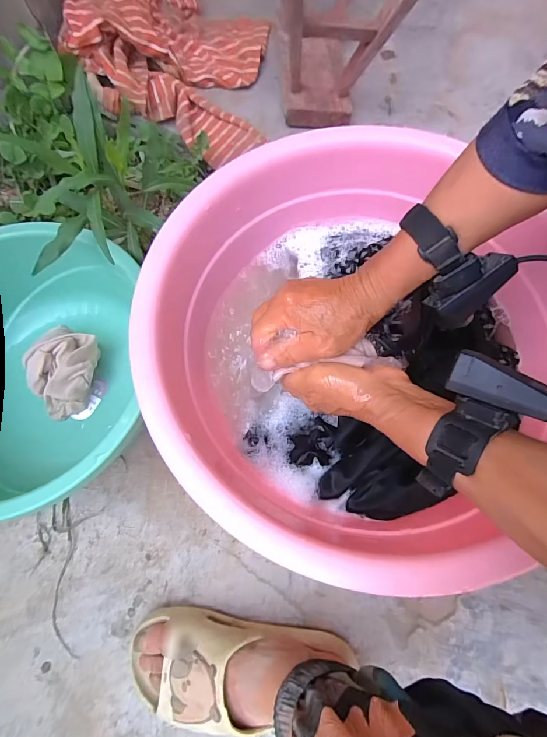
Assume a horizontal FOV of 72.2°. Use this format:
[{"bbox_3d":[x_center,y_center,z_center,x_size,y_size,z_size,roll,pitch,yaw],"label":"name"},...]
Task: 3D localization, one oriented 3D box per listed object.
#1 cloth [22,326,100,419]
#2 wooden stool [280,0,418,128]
[{"bbox_3d":[-0.287,0.005,0.513,0.088,0.065,0.114,24,73,8],"label":"cloth"},{"bbox_3d":[0.102,-0.589,0.593,0.192,0.223,0.245,-4,72,-1],"label":"wooden stool"}]

